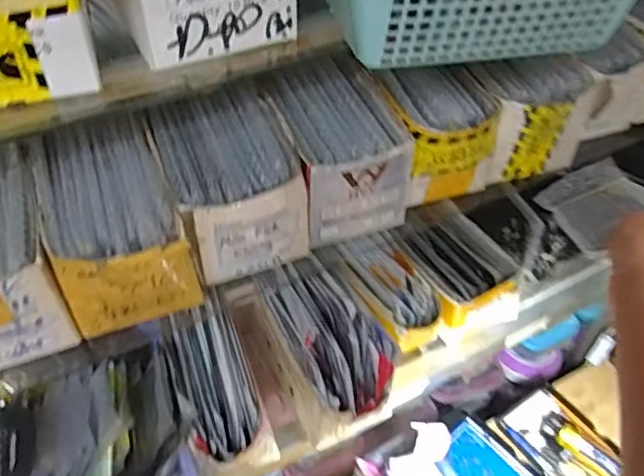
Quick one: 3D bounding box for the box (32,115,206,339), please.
[{"bbox_3d":[-0.163,-0.018,0.479,0.095,0.095,0.173,-15,48,-14],"label":"box"}]

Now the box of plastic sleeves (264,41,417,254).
[{"bbox_3d":[0.011,-0.081,0.541,0.098,0.096,0.145,-13,48,-13],"label":"box of plastic sleeves"}]

